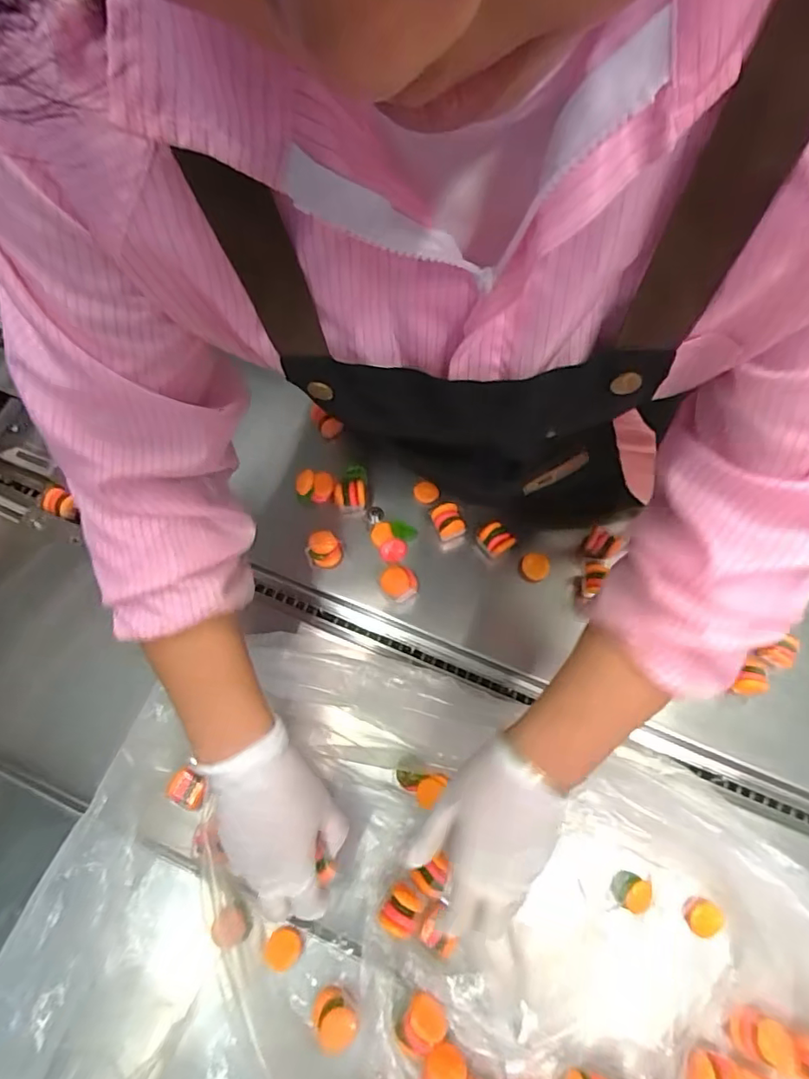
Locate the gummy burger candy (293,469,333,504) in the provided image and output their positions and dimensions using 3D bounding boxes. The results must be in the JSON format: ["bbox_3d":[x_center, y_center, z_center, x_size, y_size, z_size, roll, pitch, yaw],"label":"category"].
[{"bbox_3d":[-0.100,-0.058,0.601,0.041,0.035,0.027,-2,70,-1],"label":"gummy burger candy"}]

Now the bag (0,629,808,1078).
[{"bbox_3d":[0.062,0.350,0.378,0.665,0.147,0.431,21,72,7],"label":"bag"}]

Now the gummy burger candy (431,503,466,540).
[{"bbox_3d":[0.045,-0.019,0.579,0.028,0.021,0.035,-20,72,-8],"label":"gummy burger candy"}]

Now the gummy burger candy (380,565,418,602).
[{"bbox_3d":[-0.006,0.047,0.560,0.036,0.033,0.032,23,72,7],"label":"gummy burger candy"}]

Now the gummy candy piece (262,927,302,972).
[{"bbox_3d":[-0.098,0.330,0.442,0.027,0.004,0.031,39,75,12],"label":"gummy candy piece"}]

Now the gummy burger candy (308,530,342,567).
[{"bbox_3d":[-0.083,0.012,0.571,0.032,0.037,0.033,0,70,0],"label":"gummy burger candy"}]

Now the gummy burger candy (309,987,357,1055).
[{"bbox_3d":[-0.053,0.361,0.415,0.034,0.031,0.032,0,70,0],"label":"gummy burger candy"}]

